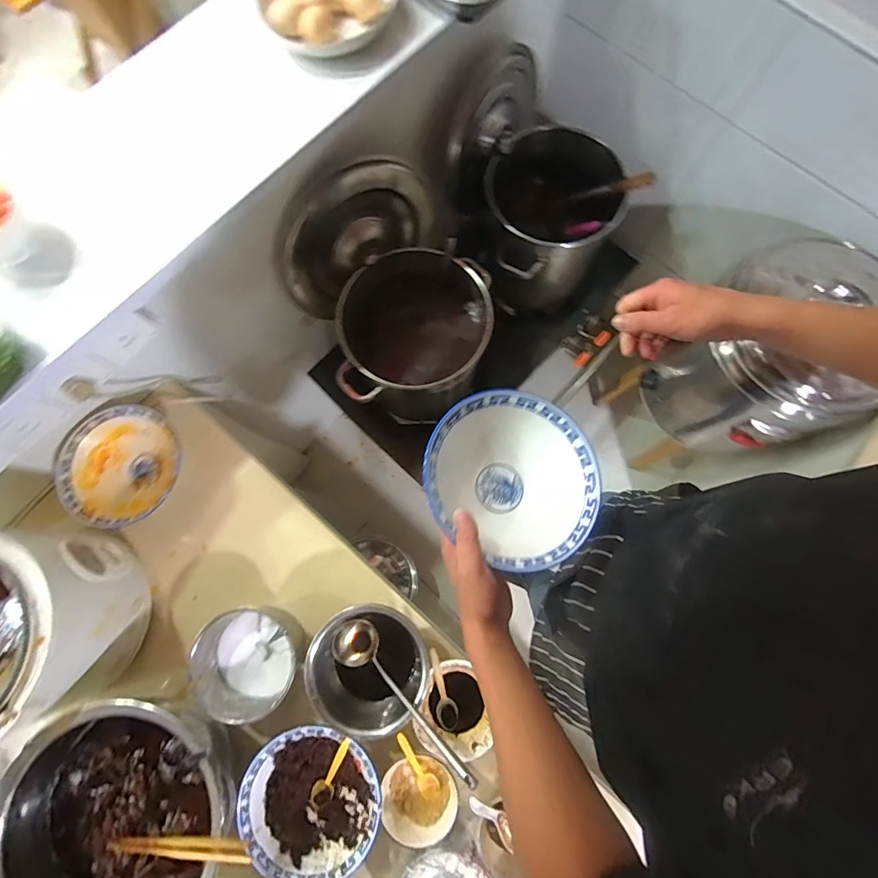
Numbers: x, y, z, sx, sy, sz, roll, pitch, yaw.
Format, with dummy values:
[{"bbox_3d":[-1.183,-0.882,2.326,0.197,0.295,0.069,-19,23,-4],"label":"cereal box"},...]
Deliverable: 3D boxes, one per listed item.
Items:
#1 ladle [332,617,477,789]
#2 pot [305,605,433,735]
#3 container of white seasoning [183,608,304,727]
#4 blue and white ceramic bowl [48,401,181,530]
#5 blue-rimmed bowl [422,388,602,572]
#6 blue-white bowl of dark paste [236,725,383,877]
[{"bbox_3d":[-0.055,0.359,0.614,0.273,0.046,0.068,28,77,41],"label":"ladle"},{"bbox_3d":[-0.100,0.332,0.637,0.161,0.095,0.162,0,77,1],"label":"pot"},{"bbox_3d":[-0.292,0.335,0.657,0.146,0.111,0.142,0,77,1],"label":"container of white seasoning"},{"bbox_3d":[-0.523,0.042,0.735,0.182,0.073,0.189,0,77,1],"label":"blue and white ceramic bowl"},{"bbox_3d":[0.077,0.047,0.491,0.194,0.065,0.194,4,72,-11],"label":"blue-rimmed bowl"},{"bbox_3d":[-0.176,0.502,0.614,0.184,0.058,0.175,0,77,1],"label":"blue-white bowl of dark paste"}]

